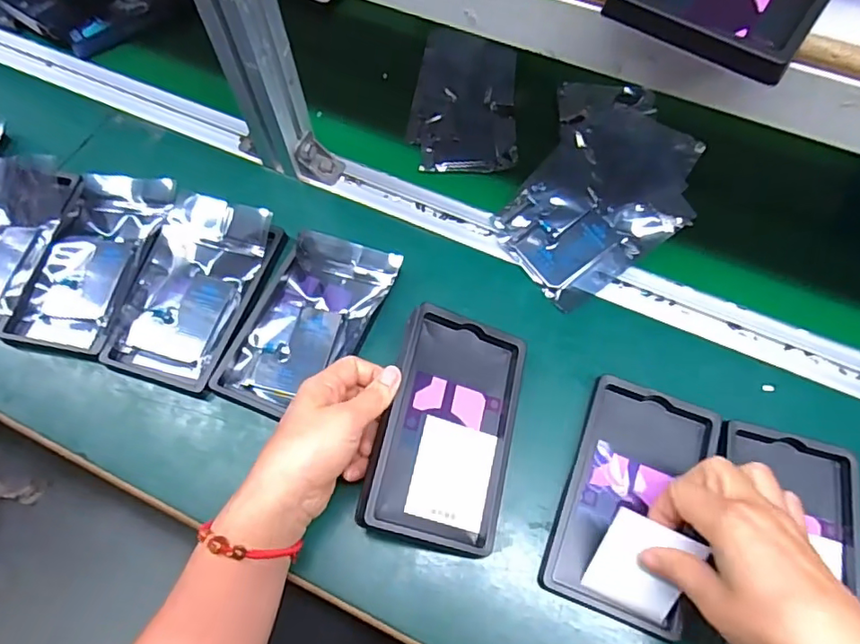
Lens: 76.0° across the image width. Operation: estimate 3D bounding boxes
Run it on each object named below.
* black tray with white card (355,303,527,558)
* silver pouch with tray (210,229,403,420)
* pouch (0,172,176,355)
[{"bbox_3d":[0.014,0.074,0.393,0.097,0.017,0.160,20,66,-15],"label":"black tray with white card"},{"bbox_3d":[-0.101,-0.001,0.446,0.096,0.032,0.157,23,65,11],"label":"silver pouch with tray"},{"bbox_3d":[-0.290,-0.058,0.473,0.095,0.027,0.164,11,63,5],"label":"pouch"}]

